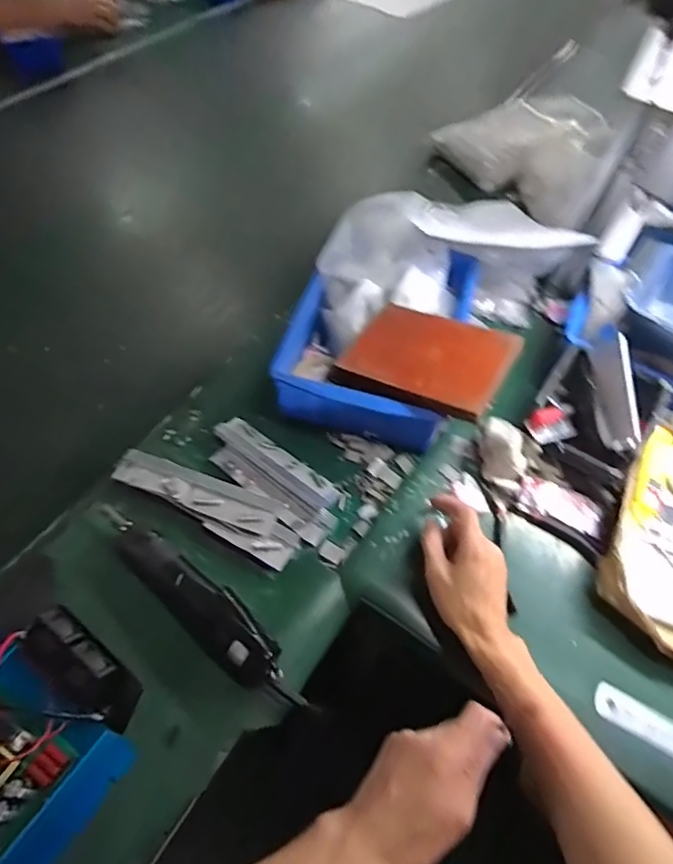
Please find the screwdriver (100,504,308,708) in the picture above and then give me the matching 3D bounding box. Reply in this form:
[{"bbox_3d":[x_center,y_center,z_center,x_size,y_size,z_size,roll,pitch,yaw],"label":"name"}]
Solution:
[{"bbox_3d":[-0.142,0.155,0.524,0.276,0.031,0.050,38,61,21],"label":"screwdriver"}]

